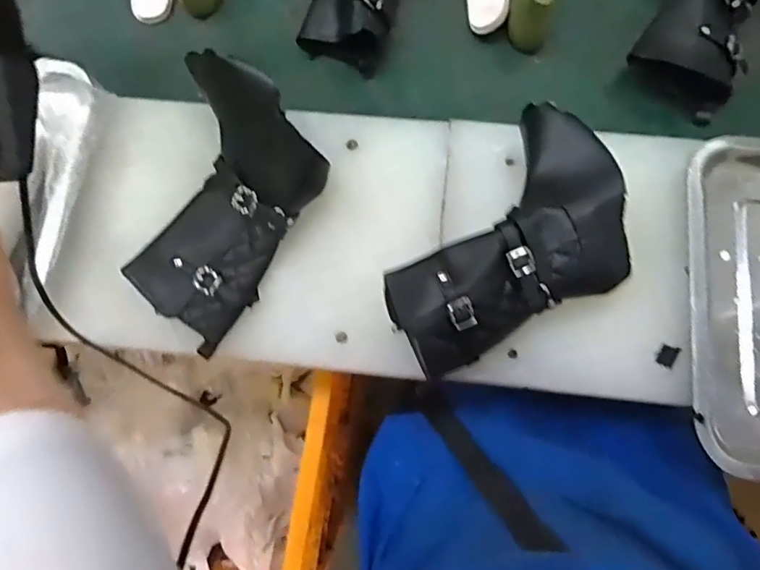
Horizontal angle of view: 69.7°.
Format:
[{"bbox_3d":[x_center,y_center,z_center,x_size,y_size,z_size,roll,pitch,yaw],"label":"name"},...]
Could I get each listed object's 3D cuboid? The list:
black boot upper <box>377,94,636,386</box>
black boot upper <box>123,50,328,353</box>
[{"bbox_3d":[0.104,-0.033,0.448,0.218,0.063,0.160,-35,79,-5],"label":"black boot upper"},{"bbox_3d":[-0.146,-0.075,0.471,0.140,0.073,0.219,30,81,8],"label":"black boot upper"}]

